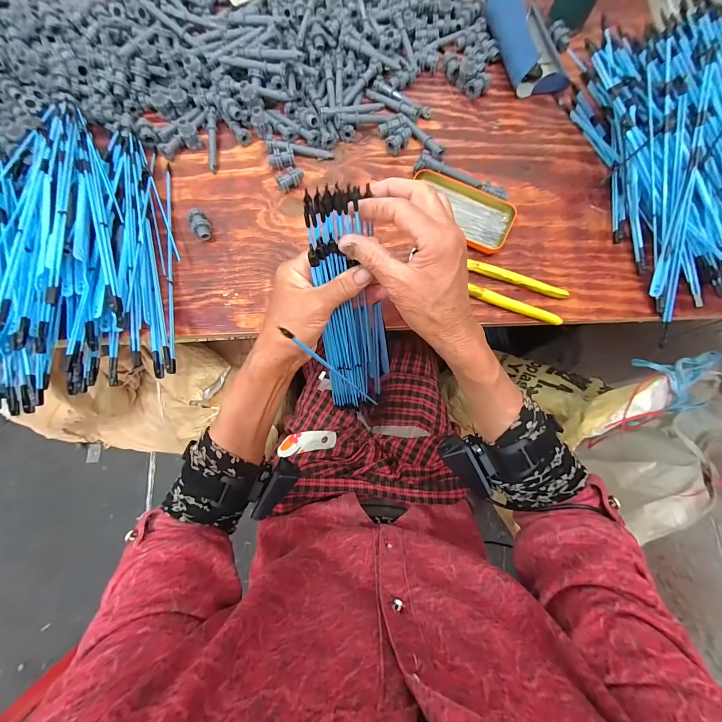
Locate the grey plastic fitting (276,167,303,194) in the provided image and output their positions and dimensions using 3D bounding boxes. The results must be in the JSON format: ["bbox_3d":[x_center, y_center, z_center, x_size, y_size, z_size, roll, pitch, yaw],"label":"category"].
[{"bbox_3d":[-0.096,-0.247,0.444,0.036,0.017,0.020,-23,77,-5],"label":"grey plastic fitting"}]

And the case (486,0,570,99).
[{"bbox_3d":[0.255,-0.485,0.481,0.094,0.053,0.164,-12,77,-3],"label":"case"}]

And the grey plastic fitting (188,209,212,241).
[{"bbox_3d":[-0.212,-0.180,0.433,0.021,0.024,0.039,-25,78,-6],"label":"grey plastic fitting"}]

